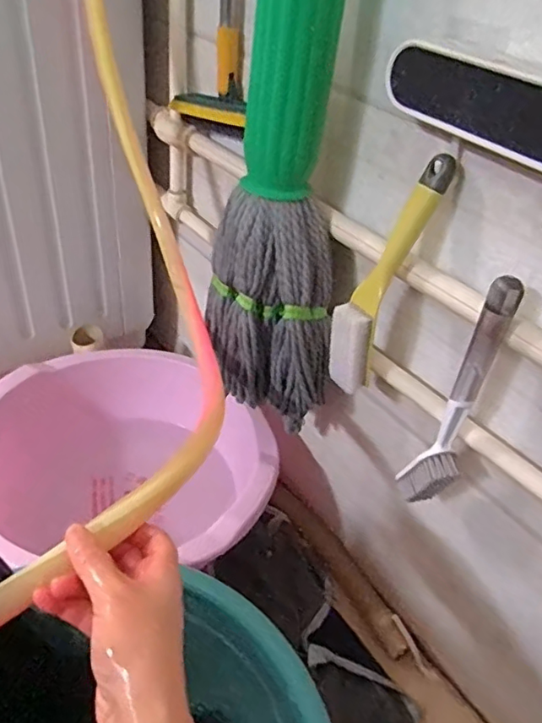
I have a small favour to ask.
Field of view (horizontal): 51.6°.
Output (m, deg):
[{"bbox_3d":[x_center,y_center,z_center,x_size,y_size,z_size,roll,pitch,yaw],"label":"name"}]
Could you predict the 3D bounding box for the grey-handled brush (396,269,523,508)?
[{"bbox_3d":[0.156,0.038,0.476,0.047,0.226,0.044,26,43,22],"label":"grey-handled brush"}]

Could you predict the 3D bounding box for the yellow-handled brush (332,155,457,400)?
[{"bbox_3d":[0.101,-0.070,0.507,0.073,0.218,0.034,-22,47,-31],"label":"yellow-handled brush"}]

